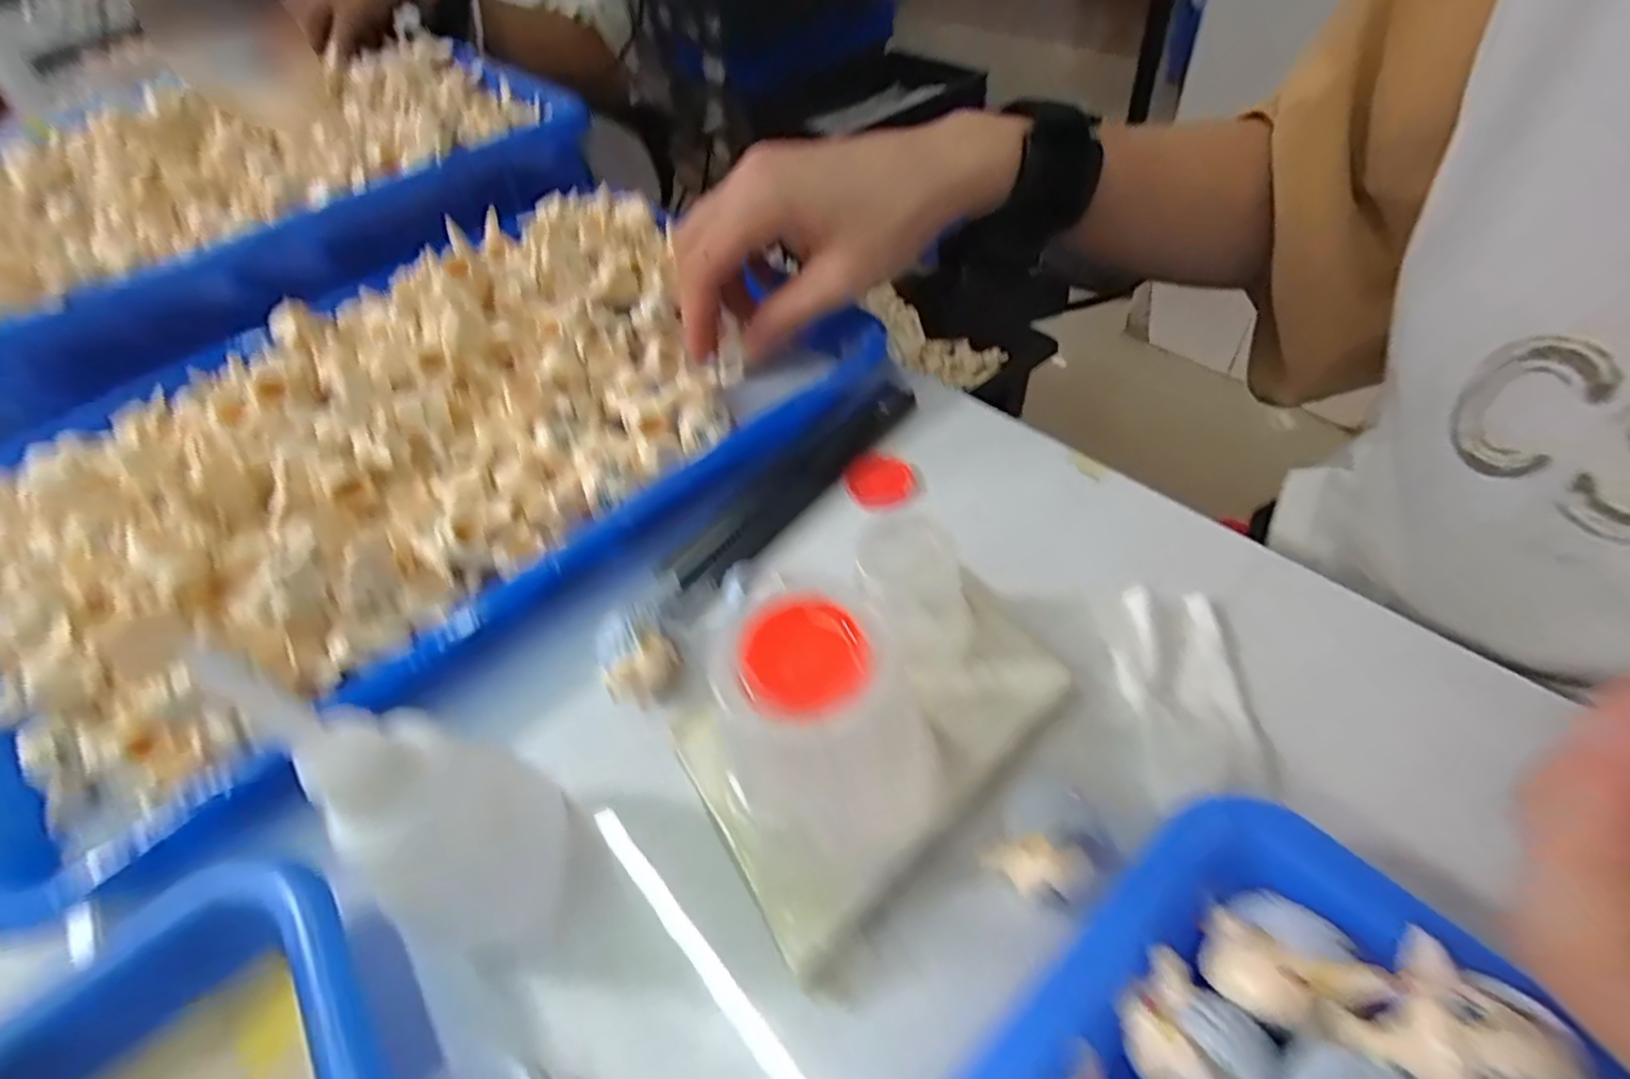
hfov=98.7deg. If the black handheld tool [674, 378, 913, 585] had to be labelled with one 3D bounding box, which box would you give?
[{"bbox_3d":[-0.004,-0.024,0.269,0.020,0.010,0.121,33,62,30],"label":"black handheld tool"}]

